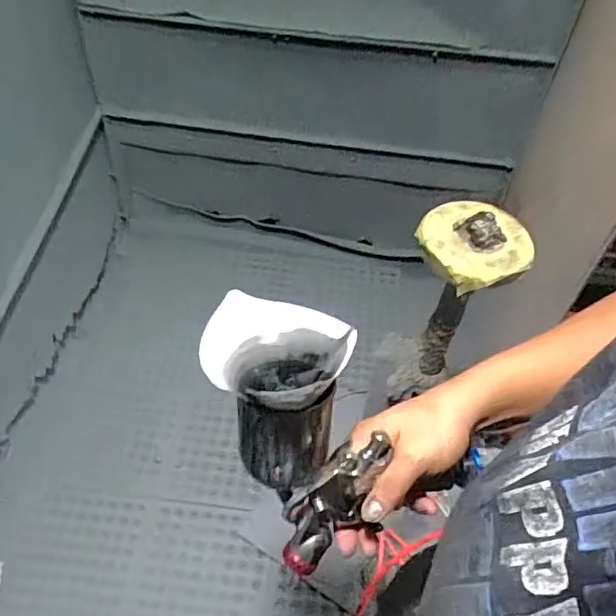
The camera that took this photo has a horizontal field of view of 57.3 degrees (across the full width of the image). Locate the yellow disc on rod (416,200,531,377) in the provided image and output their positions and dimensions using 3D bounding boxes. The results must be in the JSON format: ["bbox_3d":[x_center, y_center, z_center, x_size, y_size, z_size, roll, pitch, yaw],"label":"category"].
[{"bbox_3d":[0.213,-0.003,0.841,0.142,0.322,0.143,2,49,-3],"label":"yellow disc on rod"}]

